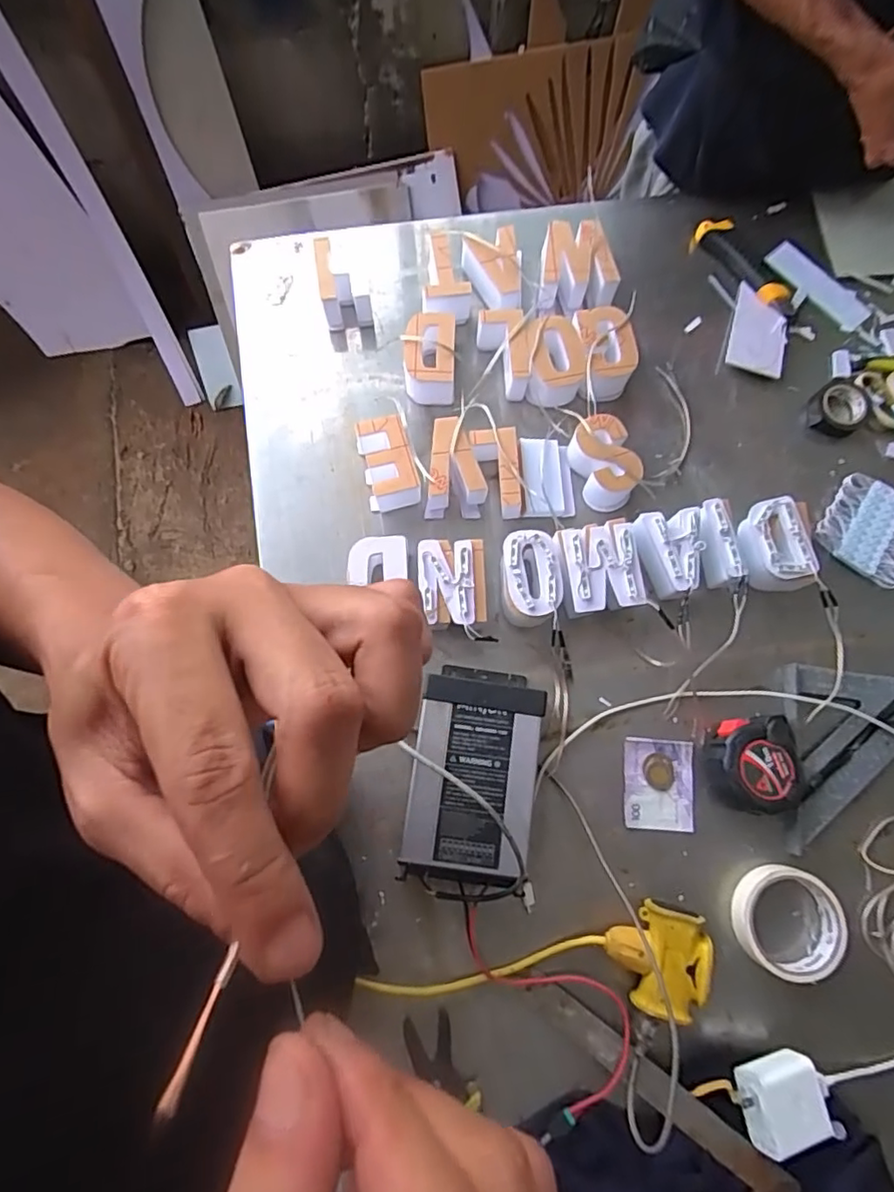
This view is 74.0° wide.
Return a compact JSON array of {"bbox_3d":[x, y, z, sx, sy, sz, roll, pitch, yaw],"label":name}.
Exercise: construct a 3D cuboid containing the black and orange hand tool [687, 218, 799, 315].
[{"bbox_3d":[0.356,-0.391,0.703,0.049,0.015,0.151,-42,80,-11],"label":"black and orange hand tool"}]

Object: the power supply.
[{"bbox_3d":[0.022,0.162,0.538,0.111,0.050,0.194,9,78,0],"label":"power supply"}]

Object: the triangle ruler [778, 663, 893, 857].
[{"bbox_3d":[0.387,0.120,0.583,0.235,0.022,0.127,-35,79,-10],"label":"triangle ruler"}]

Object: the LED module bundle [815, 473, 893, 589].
[{"bbox_3d":[0.455,-0.072,0.632,0.099,0.009,0.101,35,77,7],"label":"LED module bundle"}]

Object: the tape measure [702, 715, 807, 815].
[{"bbox_3d":[0.289,0.159,0.556,0.085,0.035,0.088,-8,76,-4],"label":"tape measure"}]

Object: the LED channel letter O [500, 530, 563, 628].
[{"bbox_3d":[0.079,-0.016,0.584,0.060,0.049,0.089,-2,75,-2],"label":"LED channel letter O"}]

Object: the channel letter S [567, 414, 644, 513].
[{"bbox_3d":[0.163,-0.136,0.622,0.058,0.052,0.095,-24,77,-8],"label":"channel letter S"}]

